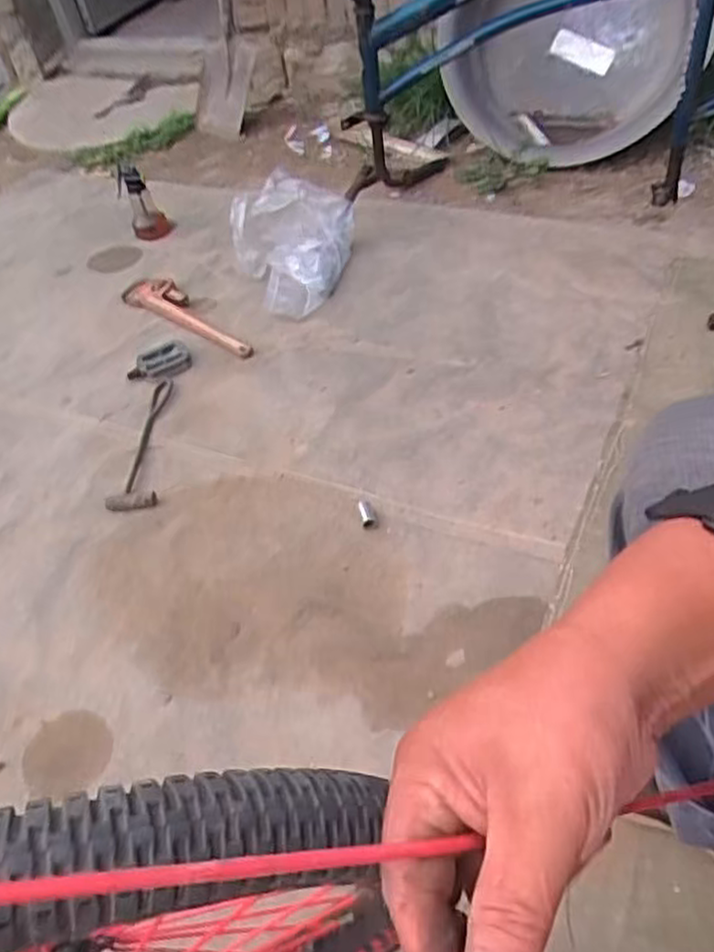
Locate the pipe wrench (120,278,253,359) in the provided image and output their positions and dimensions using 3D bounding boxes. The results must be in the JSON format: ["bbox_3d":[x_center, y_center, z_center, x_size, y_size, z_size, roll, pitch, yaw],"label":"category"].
[{"bbox_3d":[-0.329,-0.322,1.444,0.375,0.031,0.082,27,57,32],"label":"pipe wrench"}]

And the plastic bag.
[{"bbox_3d":[-0.115,-0.466,1.451,0.249,0.171,0.267,-16,46,-5],"label":"plastic bag"}]

